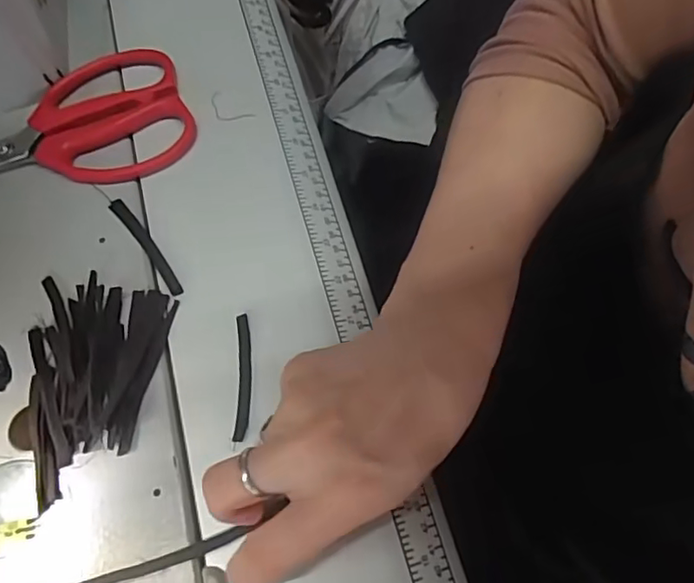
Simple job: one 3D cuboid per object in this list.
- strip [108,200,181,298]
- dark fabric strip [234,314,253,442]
[{"bbox_3d":[-0.117,-0.028,0.329,0.009,0.004,0.075,-37,70,-12],"label":"strip"},{"bbox_3d":[-0.055,0.044,0.299,0.008,0.004,0.067,-4,66,1],"label":"dark fabric strip"}]

